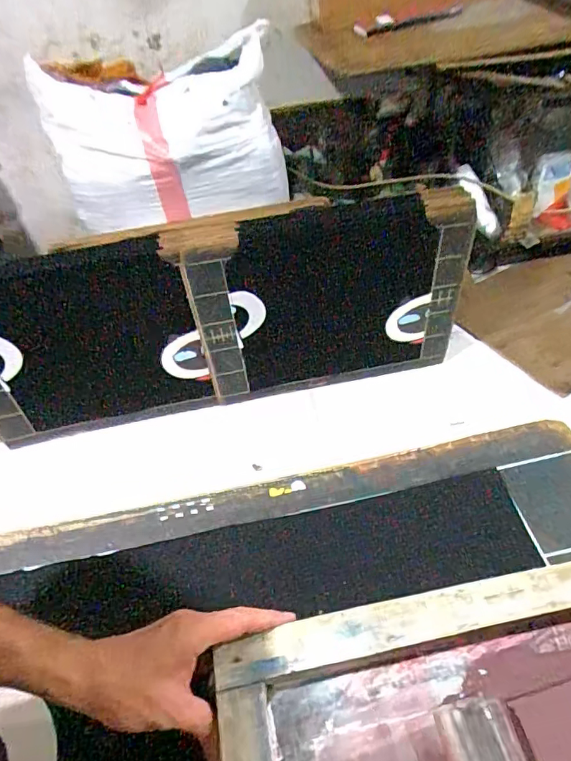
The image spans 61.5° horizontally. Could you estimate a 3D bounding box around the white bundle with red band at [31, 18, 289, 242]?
[{"bbox_3d":[-0.337,-0.671,1.353,0.618,0.375,0.321,-7,47,-1],"label":"white bundle with red band"}]

